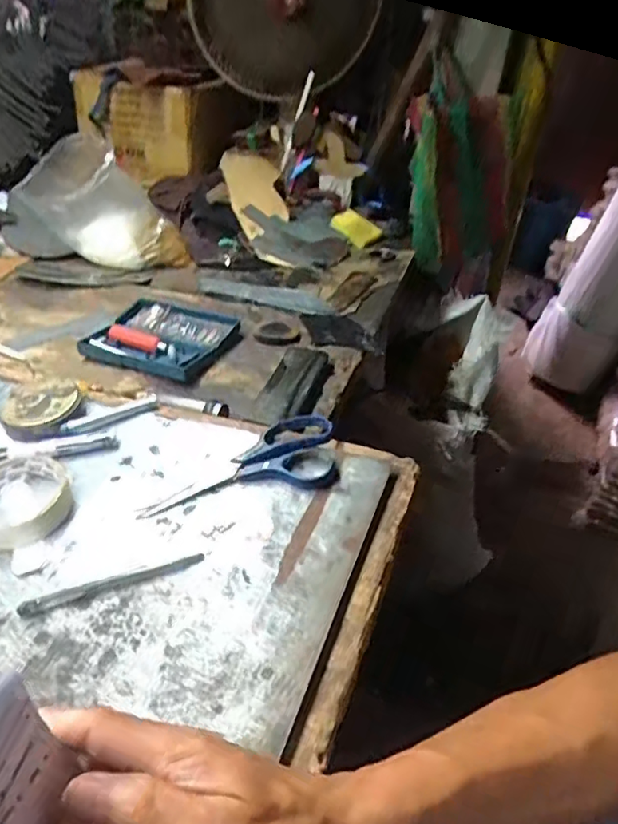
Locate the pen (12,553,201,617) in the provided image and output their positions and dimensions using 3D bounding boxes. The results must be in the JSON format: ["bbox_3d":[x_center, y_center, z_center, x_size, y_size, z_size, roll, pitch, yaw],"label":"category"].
[{"bbox_3d":[-0.143,0.125,0.428,0.130,0.006,0.010,-10,42,-15],"label":"pen"}]

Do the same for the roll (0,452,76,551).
[{"bbox_3d":[-0.241,0.069,0.485,0.081,0.021,0.090,-6,41,-11],"label":"roll"}]

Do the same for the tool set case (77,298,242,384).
[{"bbox_3d":[-0.181,-0.094,0.727,0.164,0.023,0.137,16,42,14],"label":"tool set case"}]

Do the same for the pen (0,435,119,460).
[{"bbox_3d":[-0.245,0.036,0.533,0.132,0.010,0.021,-5,41,-11],"label":"pen"}]

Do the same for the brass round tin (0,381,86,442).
[{"bbox_3d":[-0.259,-0.002,0.568,0.073,0.016,0.072,2,40,-2],"label":"brass round tin"}]

